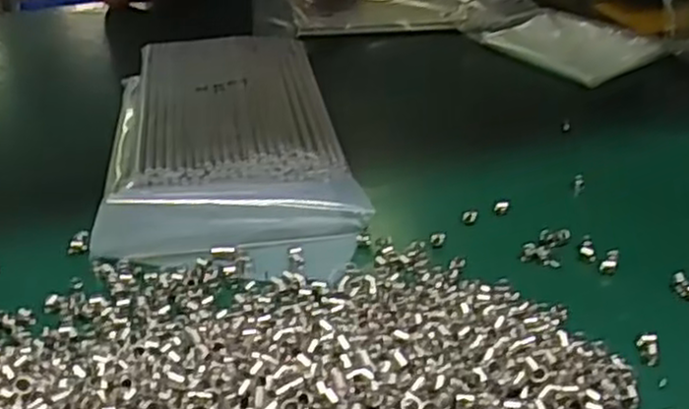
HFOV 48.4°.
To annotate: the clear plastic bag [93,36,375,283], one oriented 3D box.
[{"bbox_3d":[-0.107,-0.072,0.706,0.196,0.031,0.421,-6,32,-6],"label":"clear plastic bag"}]

